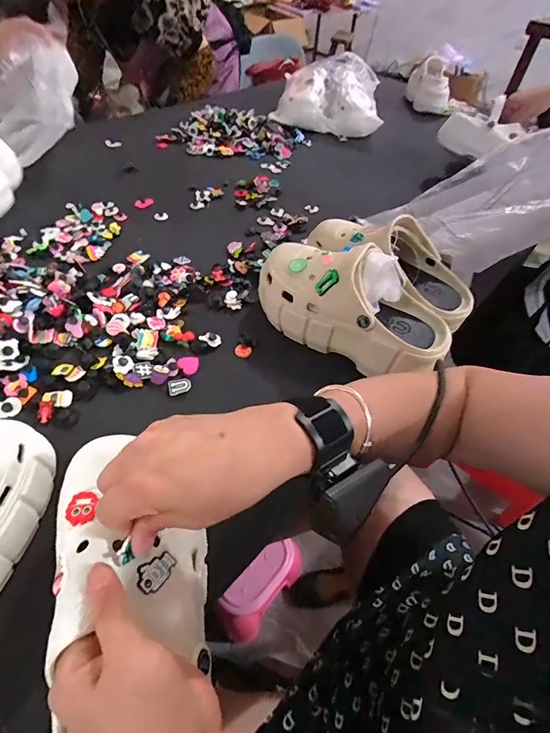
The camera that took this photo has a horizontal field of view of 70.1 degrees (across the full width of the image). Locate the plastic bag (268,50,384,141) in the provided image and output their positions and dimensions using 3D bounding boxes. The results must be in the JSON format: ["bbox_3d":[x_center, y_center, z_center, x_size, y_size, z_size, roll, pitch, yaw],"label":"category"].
[{"bbox_3d":[0.150,-0.770,1.111,0.289,0.135,0.289,5,50,-2],"label":"plastic bag"}]

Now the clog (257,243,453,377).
[{"bbox_3d":[0.098,-0.085,0.510,0.252,0.122,0.102,29,53,18],"label":"clog"}]

